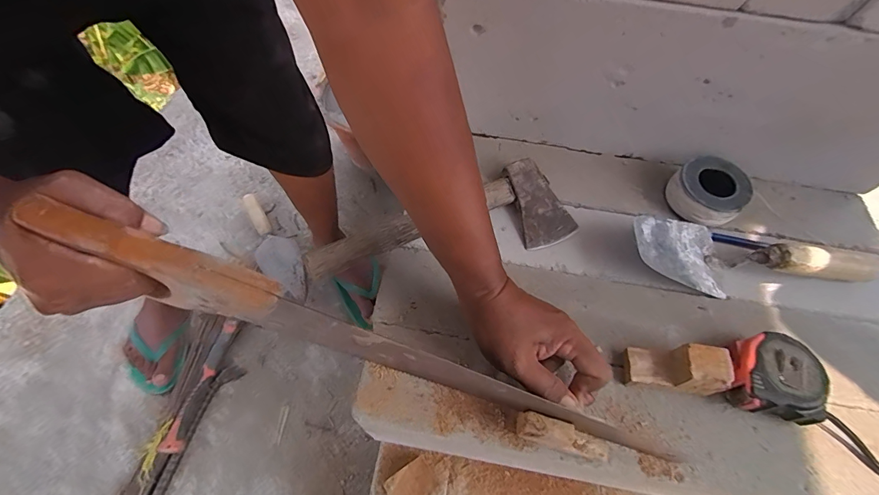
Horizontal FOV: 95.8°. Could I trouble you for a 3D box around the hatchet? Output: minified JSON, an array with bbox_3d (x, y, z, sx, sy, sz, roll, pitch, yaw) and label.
[{"bbox_3d":[0.009,-0.009,0.467,0.306,0.037,0.102,-26,64,-14],"label":"hatchet"}]

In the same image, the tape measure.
[{"bbox_3d":[0.326,0.125,0.391,0.081,0.042,0.079,16,62,8],"label":"tape measure"}]

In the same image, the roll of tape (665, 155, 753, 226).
[{"bbox_3d":[0.338,-0.069,0.503,0.086,0.047,0.084,0,61,0],"label":"roll of tape"}]

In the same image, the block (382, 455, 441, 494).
[{"bbox_3d":[-0.035,0.304,0.503,0.060,0.037,0.048,-30,65,-18],"label":"block"}]

